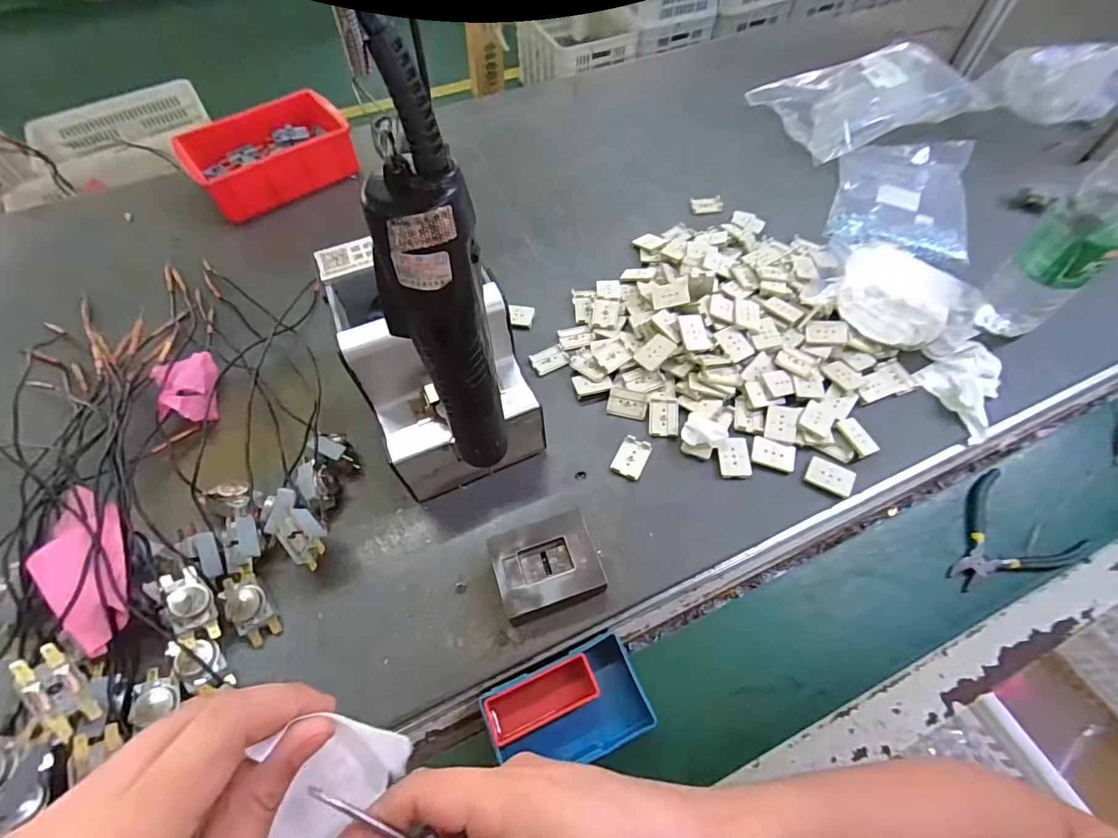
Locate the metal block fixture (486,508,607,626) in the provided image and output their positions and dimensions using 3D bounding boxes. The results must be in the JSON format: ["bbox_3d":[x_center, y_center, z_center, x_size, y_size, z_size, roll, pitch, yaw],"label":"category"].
[{"bbox_3d":[-0.010,0.120,0.397,0.079,0.029,0.067,-18,61,-10],"label":"metal block fixture"}]

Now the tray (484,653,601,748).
[{"bbox_3d":[-0.012,0.209,0.368,0.082,0.012,0.032,-21,61,-11],"label":"tray"}]

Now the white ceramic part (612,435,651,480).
[{"bbox_3d":[0.067,0.036,0.456,0.028,0.005,0.042,24,63,14],"label":"white ceramic part"}]

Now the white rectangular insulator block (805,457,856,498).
[{"bbox_3d":[0.242,0.051,0.438,0.038,0.007,0.029,27,63,15],"label":"white rectangular insulator block"}]

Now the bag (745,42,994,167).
[{"bbox_3d":[0.442,-0.460,0.696,0.280,0.069,0.164,-15,61,-8],"label":"bag"}]

